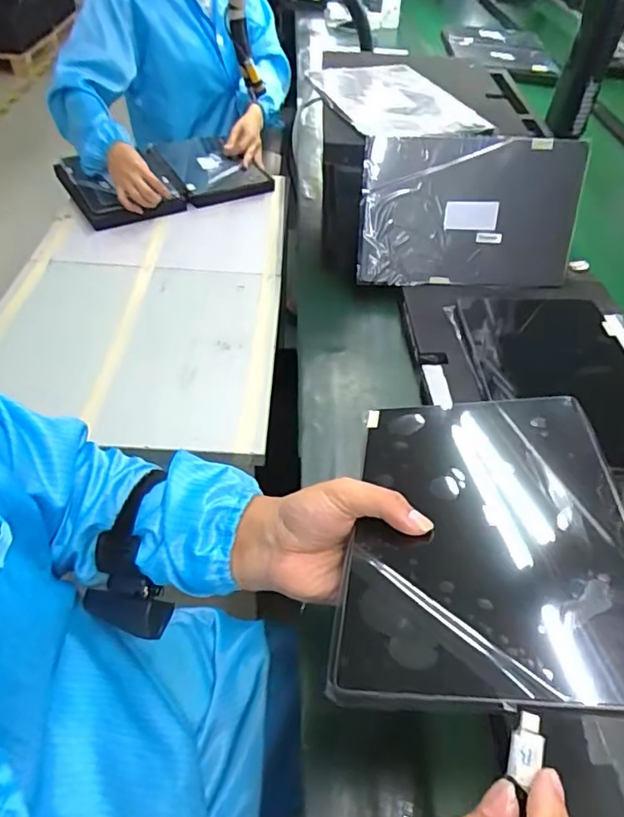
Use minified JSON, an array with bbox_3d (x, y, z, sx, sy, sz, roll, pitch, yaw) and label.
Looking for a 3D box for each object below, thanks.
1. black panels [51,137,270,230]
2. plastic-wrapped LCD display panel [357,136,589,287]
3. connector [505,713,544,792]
[{"bbox_3d":[-0.299,-0.471,1.100,0.370,0.044,0.257,-26,55,-27],"label":"black panels"},{"bbox_3d":[0.190,-0.234,0.661,0.258,0.167,0.013,0,23,-2],"label":"plastic-wrapped LCD display panel"},{"bbox_3d":[0.095,0.150,0.240,0.013,0.004,0.028,21,64,14],"label":"connector"}]

